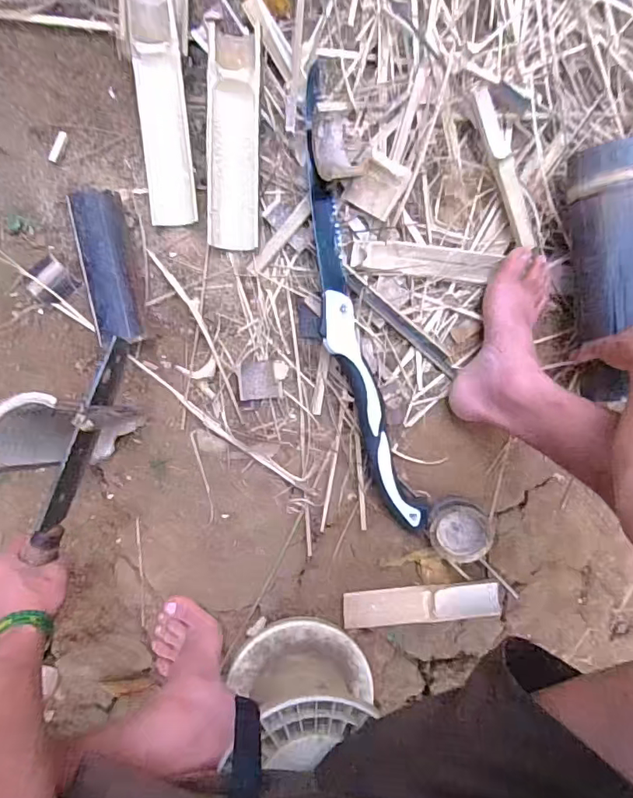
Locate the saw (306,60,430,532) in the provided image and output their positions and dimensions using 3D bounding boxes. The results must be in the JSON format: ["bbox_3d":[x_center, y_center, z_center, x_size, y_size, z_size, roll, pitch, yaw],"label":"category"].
[{"bbox_3d":[0.045,-0.113,0.643,0.084,0.045,0.614,-16,95,-5],"label":"saw"}]

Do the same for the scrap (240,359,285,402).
[{"bbox_3d":[-0.072,-0.024,0.646,0.053,0.009,0.050,-6,99,-19],"label":"scrap"}]

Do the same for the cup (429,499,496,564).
[{"bbox_3d":[0.188,0.173,0.669,0.086,0.050,0.078,45,89,-1],"label":"cup"}]

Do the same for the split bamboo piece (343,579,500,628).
[{"bbox_3d":[0.146,0.280,0.676,0.215,0.019,0.049,-2,93,-5],"label":"split bamboo piece"}]

